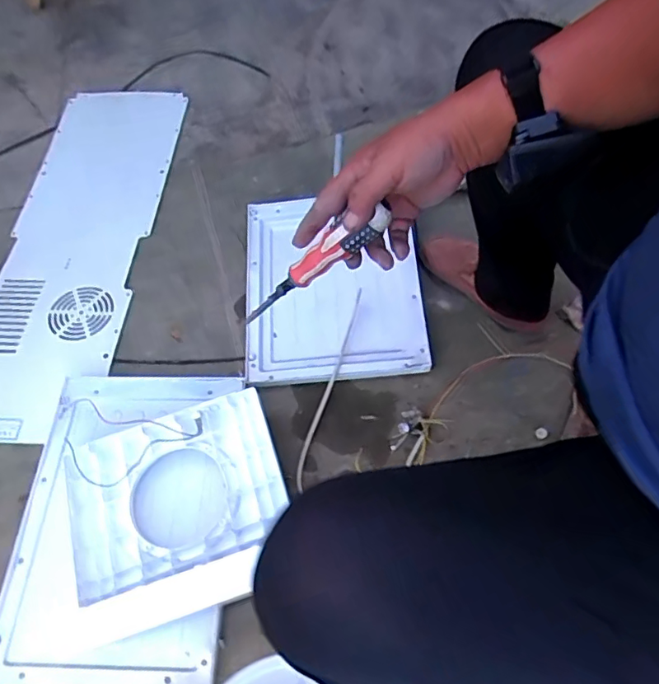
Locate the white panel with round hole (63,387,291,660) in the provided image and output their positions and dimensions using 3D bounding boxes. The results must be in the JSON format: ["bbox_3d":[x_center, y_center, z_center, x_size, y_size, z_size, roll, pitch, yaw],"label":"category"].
[{"bbox_3d":[-0.208,0.226,0.723,0.297,0.081,0.268,-18,60,-6],"label":"white panel with round hole"}]

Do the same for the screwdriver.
[{"bbox_3d":[-0.019,-0.069,0.488,0.024,0.183,0.023,26,47,-34],"label":"screwdriver"}]

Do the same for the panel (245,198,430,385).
[{"bbox_3d":[0.003,-0.105,0.921,0.298,0.036,0.351,-5,71,3],"label":"panel"}]

